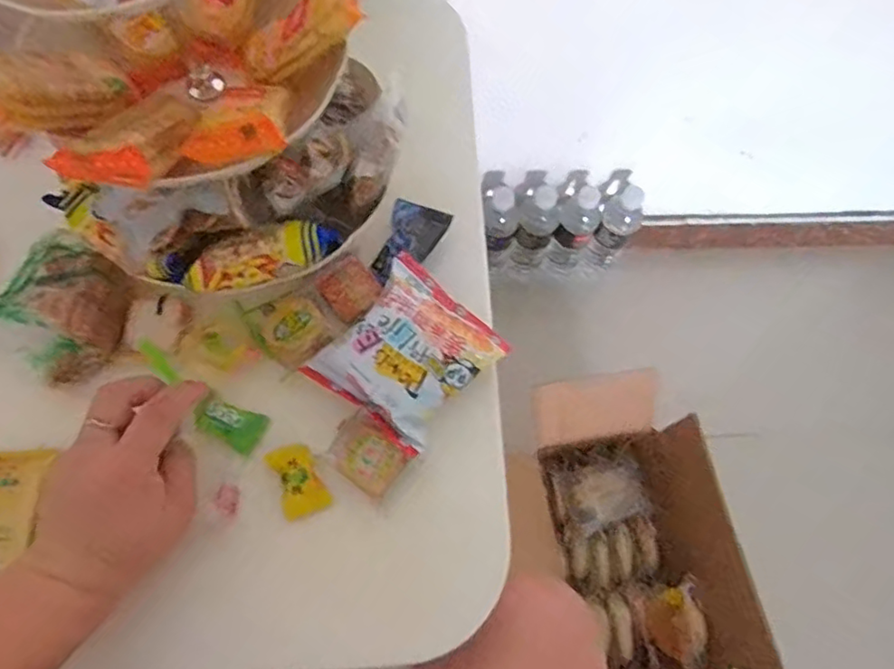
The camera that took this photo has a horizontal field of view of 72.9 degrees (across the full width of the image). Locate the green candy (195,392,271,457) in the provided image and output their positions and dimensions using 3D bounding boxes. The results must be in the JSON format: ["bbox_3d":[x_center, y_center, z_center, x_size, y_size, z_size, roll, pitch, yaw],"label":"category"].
[{"bbox_3d":[-0.150,0.062,0.424,0.042,0.014,0.029,31,75,6],"label":"green candy"}]

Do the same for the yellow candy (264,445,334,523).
[{"bbox_3d":[-0.101,0.100,0.411,0.031,0.009,0.048,-20,71,-10],"label":"yellow candy"}]

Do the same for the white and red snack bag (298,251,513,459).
[{"bbox_3d":[-0.027,0.012,0.425,0.099,0.035,0.107,39,72,11],"label":"white and red snack bag"}]

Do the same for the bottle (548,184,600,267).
[{"bbox_3d":[0.198,-0.163,0.950,0.056,0.180,0.055,25,70,7],"label":"bottle"}]

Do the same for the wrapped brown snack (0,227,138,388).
[{"bbox_3d":[-0.265,-0.019,0.419,0.073,0.038,0.085,33,71,10],"label":"wrapped brown snack"}]

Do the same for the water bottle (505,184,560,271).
[{"bbox_3d":[0.135,-0.163,0.945,0.059,0.148,0.075,20,69,5],"label":"water bottle"}]

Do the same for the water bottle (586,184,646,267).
[{"bbox_3d":[0.261,-0.163,0.954,0.057,0.168,0.067,34,71,10],"label":"water bottle"}]

